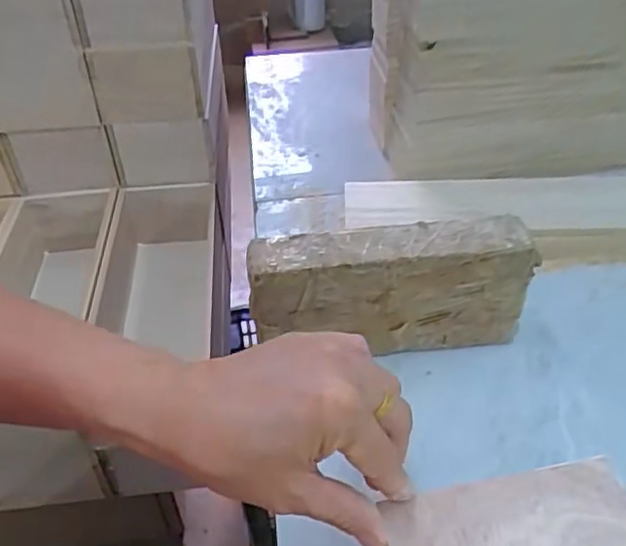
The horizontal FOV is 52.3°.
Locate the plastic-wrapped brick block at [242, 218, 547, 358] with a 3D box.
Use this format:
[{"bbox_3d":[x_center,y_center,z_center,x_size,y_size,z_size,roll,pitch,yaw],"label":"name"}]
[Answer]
[{"bbox_3d":[0.058,0.015,0.493,0.208,0.103,0.046,-5,41,-4],"label":"plastic-wrapped brick block"}]

